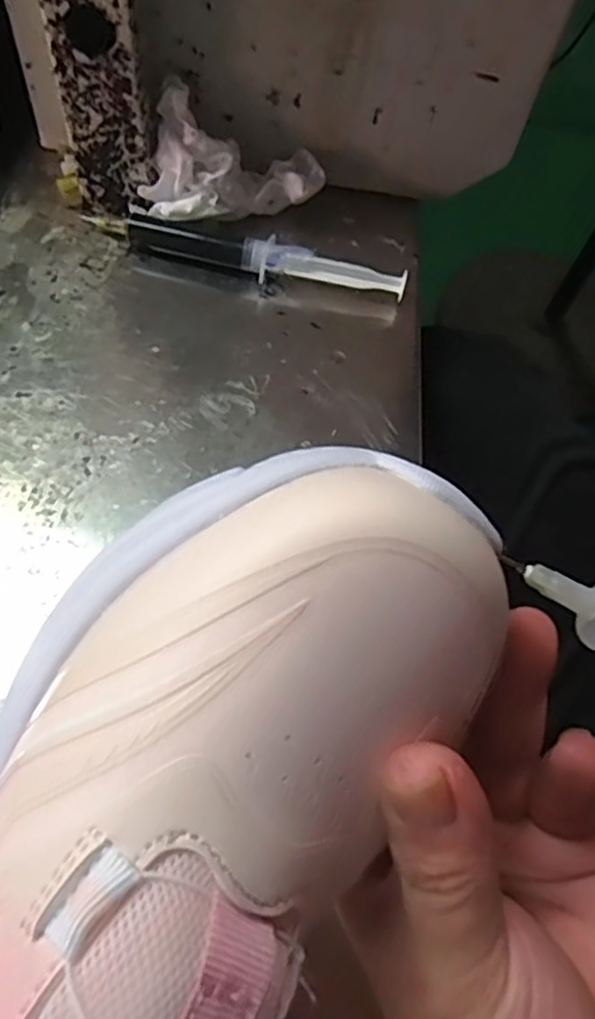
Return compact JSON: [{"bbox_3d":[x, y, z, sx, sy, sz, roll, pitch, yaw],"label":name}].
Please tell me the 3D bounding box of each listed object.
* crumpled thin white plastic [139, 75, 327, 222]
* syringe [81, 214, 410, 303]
[{"bbox_3d":[-0.037,-0.188,0.364,0.100,0.060,0.045,-13,65,-10],"label":"crumpled thin white plastic"},{"bbox_3d":[-0.026,-0.136,0.365,0.169,0.018,0.018,11,63,2],"label":"syringe"}]

